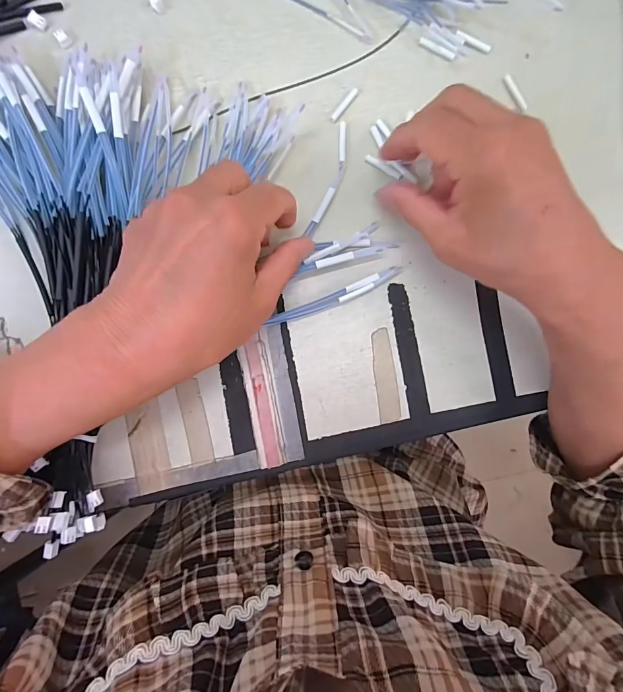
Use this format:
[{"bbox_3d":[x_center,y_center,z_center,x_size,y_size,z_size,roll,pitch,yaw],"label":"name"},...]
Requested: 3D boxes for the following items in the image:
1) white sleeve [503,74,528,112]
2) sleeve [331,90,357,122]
[{"bbox_3d":[0.139,-0.172,0.261,0.006,0.004,0.027,-27,93,-4],"label":"white sleeve"},{"bbox_3d":[0.021,-0.158,0.250,0.004,0.004,0.026,37,87,-5],"label":"sleeve"}]

